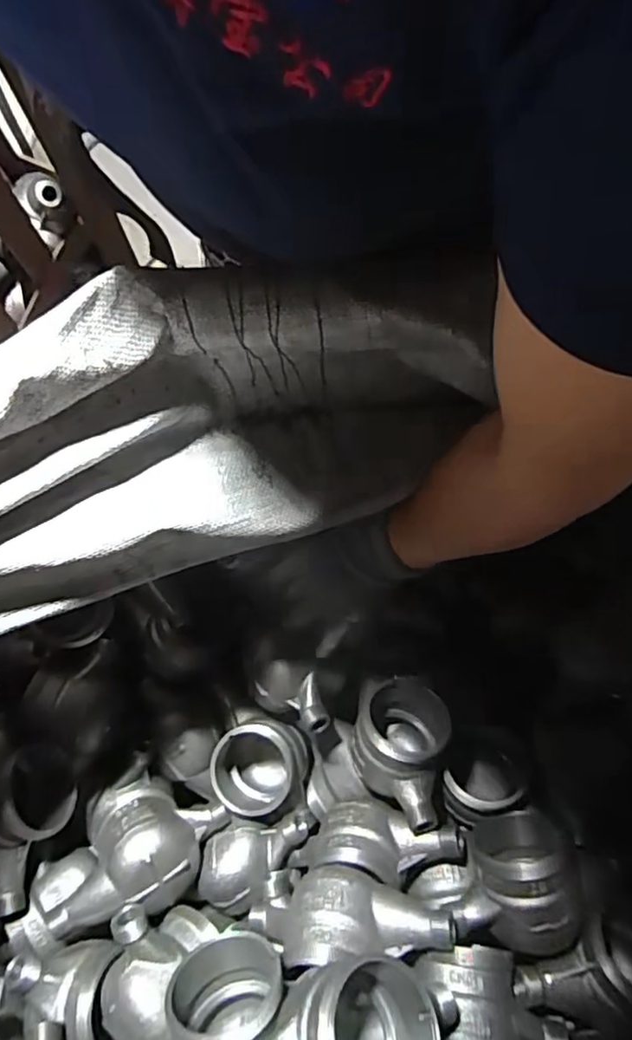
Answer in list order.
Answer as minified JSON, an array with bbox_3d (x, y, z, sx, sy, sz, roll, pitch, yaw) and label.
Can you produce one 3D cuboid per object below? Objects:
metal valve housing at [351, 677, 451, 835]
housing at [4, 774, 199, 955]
[{"bbox_3d":[0.077,0.212,0.592,0.083,0.086,0.117,16,80,3],"label":"metal valve housing"},{"bbox_3d":[-0.193,0.310,0.568,0.166,0.090,0.099,-18,80,-4],"label":"housing"}]

